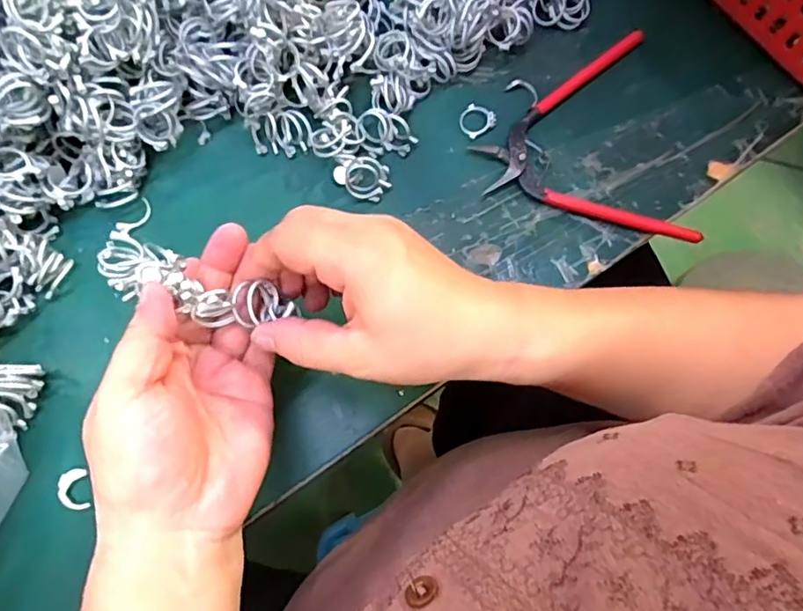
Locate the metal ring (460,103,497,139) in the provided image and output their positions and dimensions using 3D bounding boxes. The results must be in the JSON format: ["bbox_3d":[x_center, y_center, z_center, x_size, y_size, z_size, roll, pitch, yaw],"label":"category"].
[{"bbox_3d":[0.050,-0.125,0.371,0.022,0.005,0.022,0,73,-1],"label":"metal ring"}]

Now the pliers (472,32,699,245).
[{"bbox_3d":[0.113,-0.106,0.363,0.122,0.012,0.152,-7,73,-3],"label":"pliers"}]

